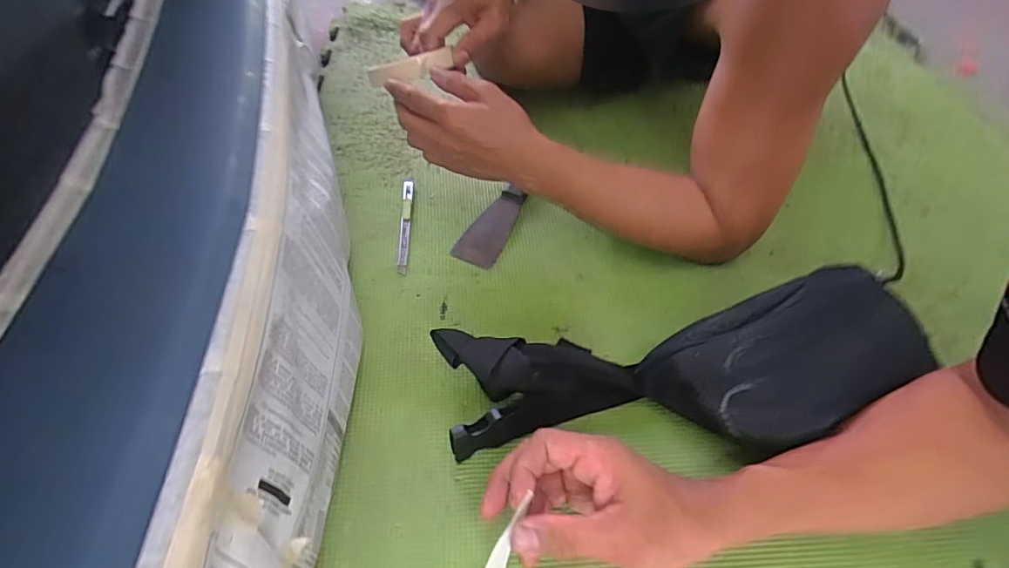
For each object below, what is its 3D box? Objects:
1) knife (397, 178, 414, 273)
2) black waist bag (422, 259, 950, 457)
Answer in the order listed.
[{"bbox_3d":[-0.107,-0.069,0.550,0.012,0.006,0.141,0,51,-5],"label":"knife"},{"bbox_3d":[0.143,0.072,0.405,0.373,0.089,0.133,-6,52,-9],"label":"black waist bag"}]

